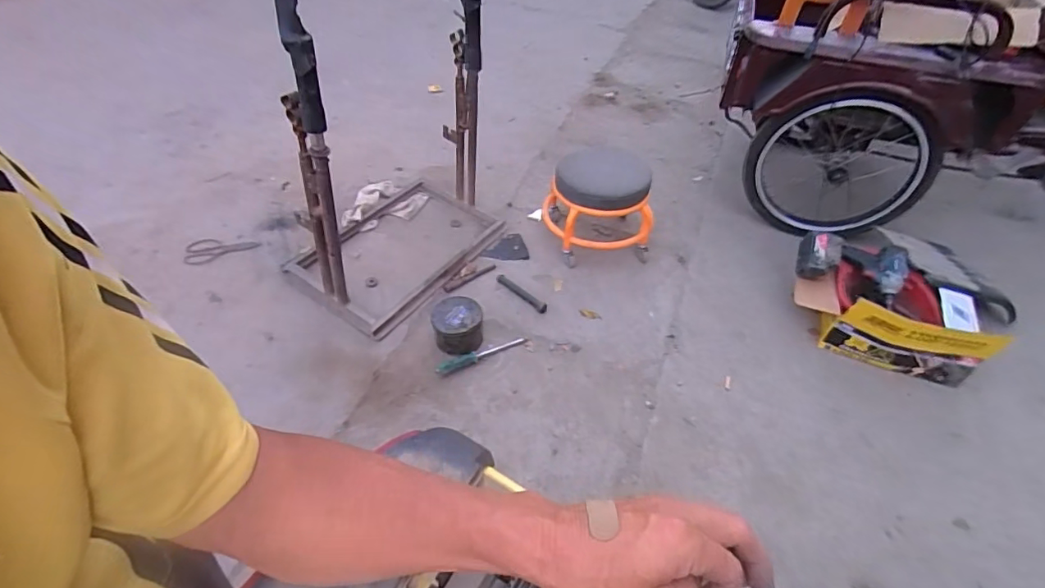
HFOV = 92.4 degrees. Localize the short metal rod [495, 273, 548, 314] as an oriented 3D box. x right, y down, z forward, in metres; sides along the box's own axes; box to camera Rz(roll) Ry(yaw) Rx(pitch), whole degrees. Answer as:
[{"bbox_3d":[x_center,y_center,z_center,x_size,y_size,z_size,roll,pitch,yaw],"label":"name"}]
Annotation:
[{"bbox_3d":[-0.002,-0.003,1.365,0.174,0.017,0.031,34,55,27],"label":"short metal rod"}]

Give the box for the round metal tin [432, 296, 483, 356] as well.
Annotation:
[{"bbox_3d":[-0.158,0.073,1.225,0.120,0.065,0.135,-8,48,-10],"label":"round metal tin"}]

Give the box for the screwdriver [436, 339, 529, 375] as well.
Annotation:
[{"bbox_3d":[-0.099,0.146,1.227,0.234,0.027,0.030,-19,51,-19],"label":"screwdriver"}]

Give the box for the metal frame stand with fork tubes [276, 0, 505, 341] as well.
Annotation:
[{"bbox_3d":[-0.331,-0.374,1.175,0.334,0.745,0.562,28,52,21],"label":"metal frame stand with fork tubes"}]

